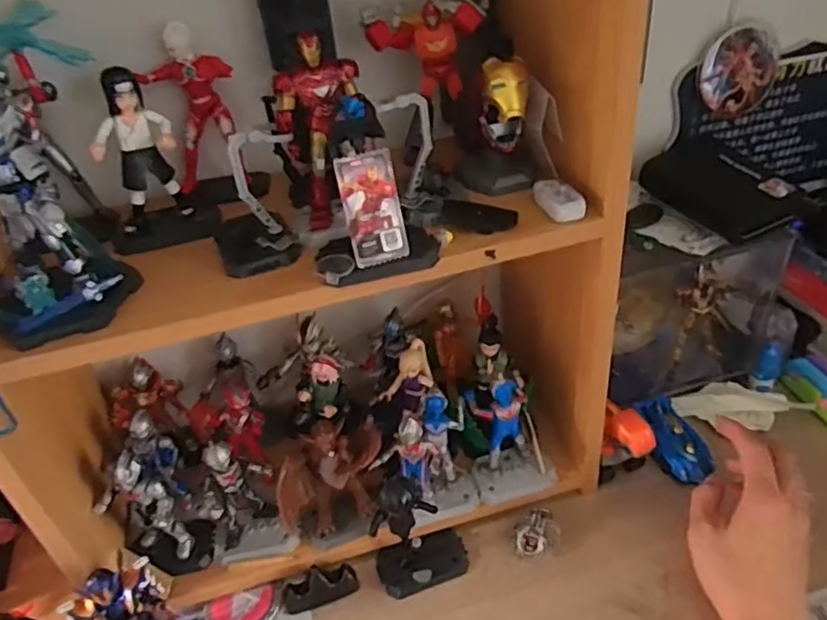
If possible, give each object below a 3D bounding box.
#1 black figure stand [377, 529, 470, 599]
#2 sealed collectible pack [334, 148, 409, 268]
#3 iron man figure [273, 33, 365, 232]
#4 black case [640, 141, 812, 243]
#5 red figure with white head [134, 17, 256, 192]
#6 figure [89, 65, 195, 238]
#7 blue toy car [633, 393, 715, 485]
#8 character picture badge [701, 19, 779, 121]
[{"bbox_3d":[0.008,0.192,0.486,0.066,0.010,0.038,-14,46,-9],"label":"black figure stand"},{"bbox_3d":[-0.021,-0.054,0.341,0.031,0.058,0.004,-17,21,-16],"label":"sealed collectible pack"},{"bbox_3d":[-0.050,-0.097,0.364,0.047,0.104,0.028,-13,37,-9],"label":"iron man figure"},{"bbox_3d":[0.244,-0.102,0.525,0.057,0.033,0.129,-19,38,-16],"label":"black case"},{"bbox_3d":[-0.145,-0.133,0.427,0.054,0.104,0.026,-13,37,-9],"label":"red figure with white head"},{"bbox_3d":[-0.166,-0.095,0.385,0.043,0.091,0.027,-16,37,-13],"label":"figure"},{"bbox_3d":[0.221,0.107,0.544,0.040,0.023,0.083,-11,37,-5],"label":"blue toy car"},{"bbox_3d":[0.274,-0.200,0.536,0.068,0.072,0.014,-16,37,-13],"label":"character picture badge"}]

